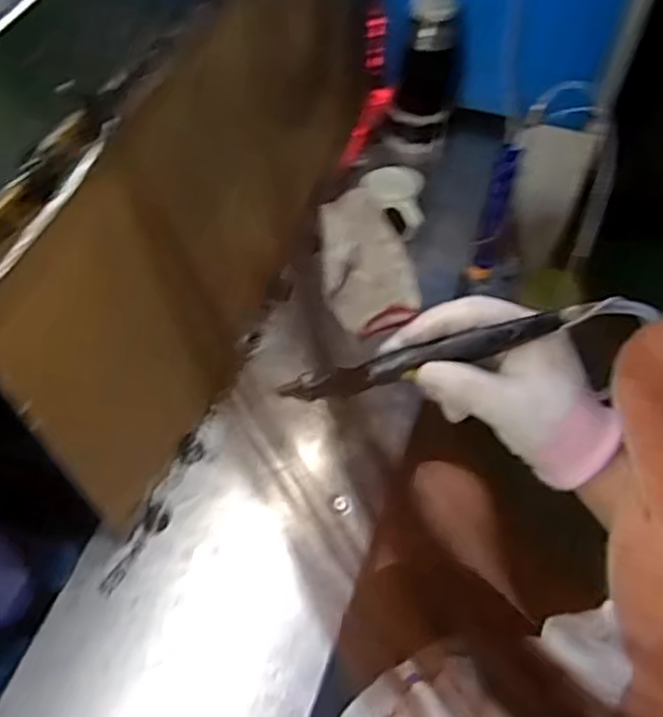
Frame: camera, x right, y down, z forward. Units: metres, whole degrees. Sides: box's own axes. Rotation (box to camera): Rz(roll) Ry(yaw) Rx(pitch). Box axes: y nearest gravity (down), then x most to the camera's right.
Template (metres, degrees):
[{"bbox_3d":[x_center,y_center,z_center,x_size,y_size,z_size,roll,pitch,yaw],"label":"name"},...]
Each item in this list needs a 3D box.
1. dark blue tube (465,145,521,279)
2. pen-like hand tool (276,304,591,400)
[{"bbox_3d":[0.177,-0.156,0.767,0.026,0.155,0.018,13,33,8],"label":"dark blue tube"},{"bbox_3d":[0.052,-0.001,0.362,0.161,0.010,0.014,-16,56,5],"label":"pen-like hand tool"}]

